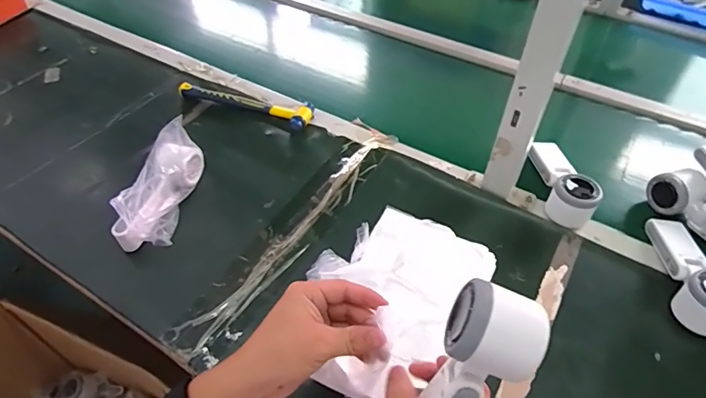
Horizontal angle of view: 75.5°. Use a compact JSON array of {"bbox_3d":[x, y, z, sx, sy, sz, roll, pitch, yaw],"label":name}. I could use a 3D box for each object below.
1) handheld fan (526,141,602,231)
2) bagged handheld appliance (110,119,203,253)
[{"bbox_3d":[0.292,-0.030,0.646,0.055,0.055,0.147,-5,49,-5],"label":"handheld fan"},{"bbox_3d":[-0.262,-0.017,0.611,0.064,0.084,0.175,7,49,6],"label":"bagged handheld appliance"}]

